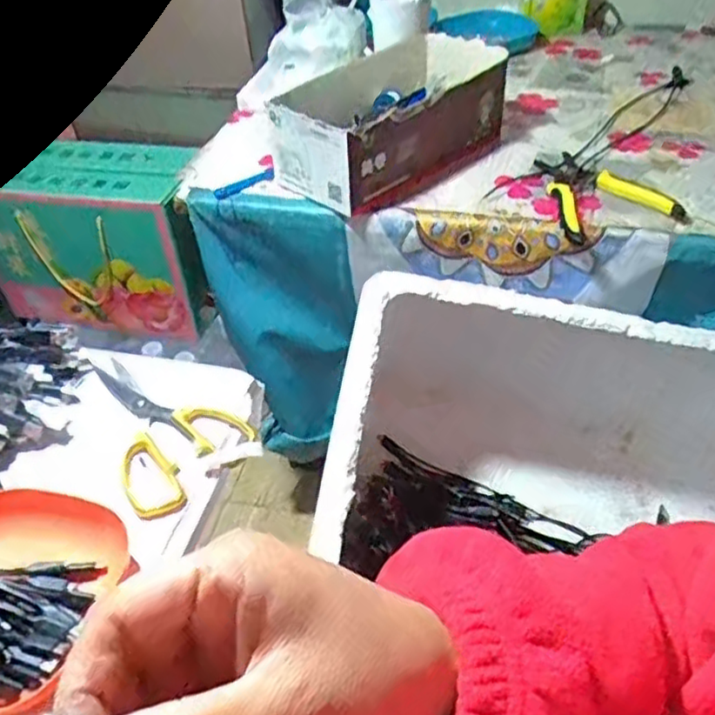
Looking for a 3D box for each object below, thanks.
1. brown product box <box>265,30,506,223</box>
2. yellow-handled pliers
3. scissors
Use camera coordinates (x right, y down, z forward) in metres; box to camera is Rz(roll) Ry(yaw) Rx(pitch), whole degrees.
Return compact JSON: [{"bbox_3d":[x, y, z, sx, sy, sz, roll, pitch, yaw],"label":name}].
[{"bbox_3d":[0.041,-0.261,0.758,0.147,0.101,0.241,32,54,32],"label":"brown product box"},{"bbox_3d":[0.258,-0.174,0.714,0.122,0.013,0.144,-3,43,1],"label":"yellow-handled pliers"},{"bbox_3d":[-0.169,0.050,0.546,0.168,0.014,0.100,31,54,31],"label":"scissors"}]

